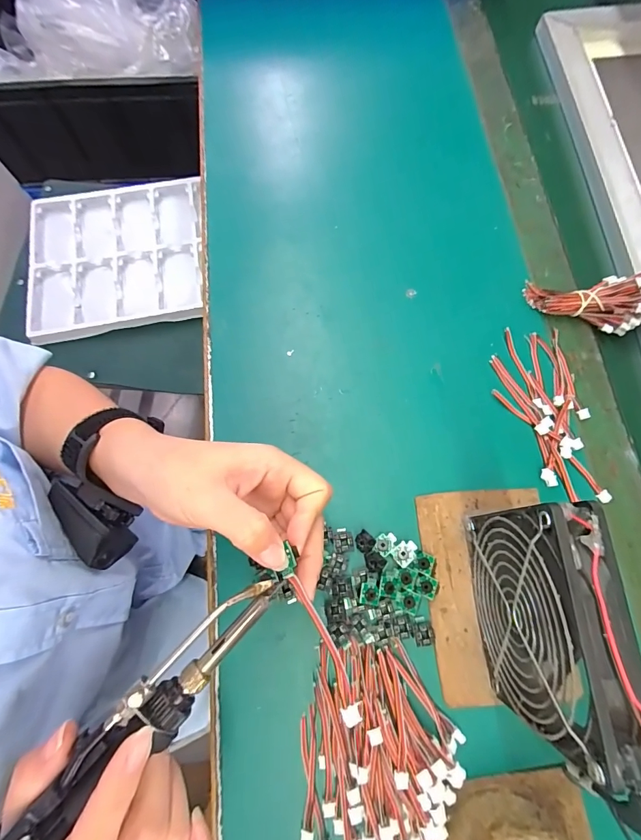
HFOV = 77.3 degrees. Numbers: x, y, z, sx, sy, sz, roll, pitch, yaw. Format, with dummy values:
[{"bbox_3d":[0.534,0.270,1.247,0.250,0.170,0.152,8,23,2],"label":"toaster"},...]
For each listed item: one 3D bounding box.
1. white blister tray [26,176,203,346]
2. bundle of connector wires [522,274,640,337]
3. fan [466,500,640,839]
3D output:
[{"bbox_3d":[-0.359,-0.286,0.699,0.303,0.042,0.291,-9,73,-2],"label":"white blister tray"},{"bbox_3d":[0.245,-0.104,0.351,0.117,0.032,0.044,0,72,19],"label":"bundle of connector wires"},{"bbox_3d":[0.124,0.117,0.235,0.028,0.127,0.123,-2,73,0],"label":"fan"}]

